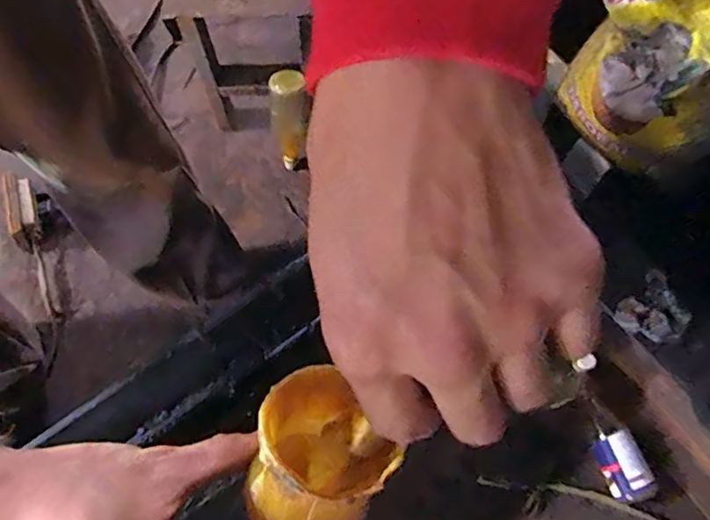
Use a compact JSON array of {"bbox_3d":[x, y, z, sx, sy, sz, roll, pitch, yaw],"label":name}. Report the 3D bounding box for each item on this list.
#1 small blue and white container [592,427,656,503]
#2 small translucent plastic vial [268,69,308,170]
[{"bbox_3d":[0.393,0.302,0.831,0.056,0.046,0.103,-13,68,-5],"label":"small blue and white container"},{"bbox_3d":[-0.116,-0.235,0.988,0.058,0.181,0.050,10,43,7],"label":"small translucent plastic vial"}]

